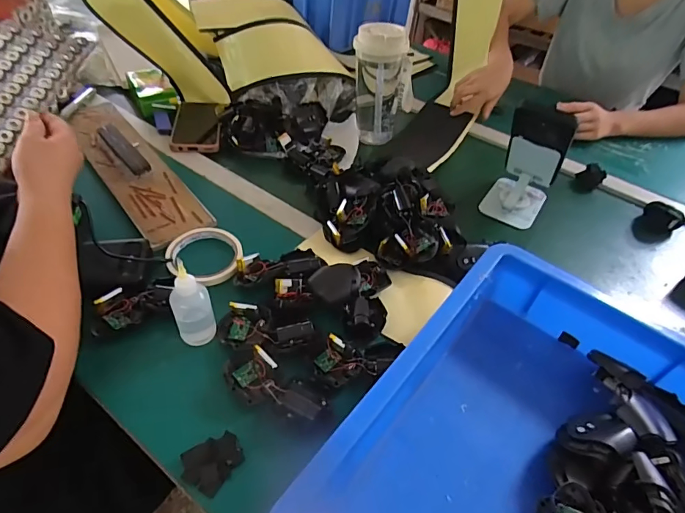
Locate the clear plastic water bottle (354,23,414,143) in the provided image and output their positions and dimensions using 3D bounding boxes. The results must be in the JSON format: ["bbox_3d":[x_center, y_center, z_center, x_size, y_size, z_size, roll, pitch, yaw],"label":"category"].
[{"bbox_3d":[0.069,-0.300,0.755,0.107,0.175,0.101,12,45,5],"label":"clear plastic water bottle"}]

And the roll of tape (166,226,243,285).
[{"bbox_3d":[-0.170,-0.008,0.541,0.089,0.016,0.111,-27,54,-29],"label":"roll of tape"}]

